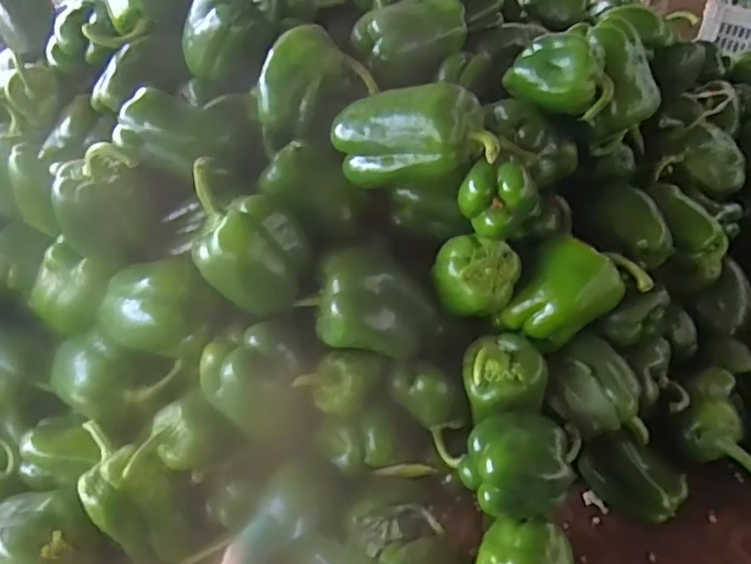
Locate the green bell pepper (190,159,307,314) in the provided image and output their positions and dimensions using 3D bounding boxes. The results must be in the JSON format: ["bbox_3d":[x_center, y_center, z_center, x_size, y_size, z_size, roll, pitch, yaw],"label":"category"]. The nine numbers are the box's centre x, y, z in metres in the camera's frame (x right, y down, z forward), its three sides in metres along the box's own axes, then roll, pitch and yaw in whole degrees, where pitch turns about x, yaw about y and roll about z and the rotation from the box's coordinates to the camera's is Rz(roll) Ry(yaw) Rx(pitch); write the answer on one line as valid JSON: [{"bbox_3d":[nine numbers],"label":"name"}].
[{"bbox_3d":[-0.089,-0.030,0.459,0.081,0.092,0.070,-17,44,-16],"label":"green bell pepper"}]

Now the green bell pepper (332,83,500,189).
[{"bbox_3d":[0.029,-0.111,0.481,0.124,0.062,0.059,7,42,9],"label":"green bell pepper"}]

